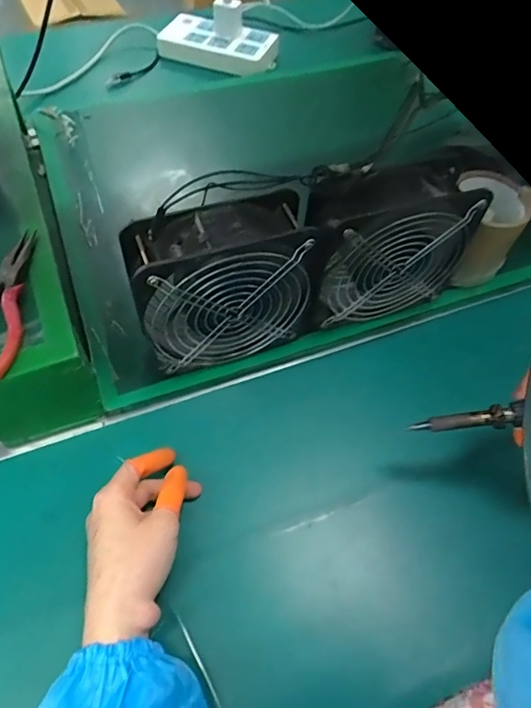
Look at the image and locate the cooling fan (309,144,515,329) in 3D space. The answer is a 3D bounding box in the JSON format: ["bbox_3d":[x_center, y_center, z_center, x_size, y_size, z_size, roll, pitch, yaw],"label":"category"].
[{"bbox_3d":[0.106,-0.095,0.458,0.151,0.138,0.056,-14,57,-13],"label":"cooling fan"}]

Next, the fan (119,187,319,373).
[{"bbox_3d":[-0.035,-0.053,0.437,0.150,0.149,0.059,-16,58,-14],"label":"fan"}]

